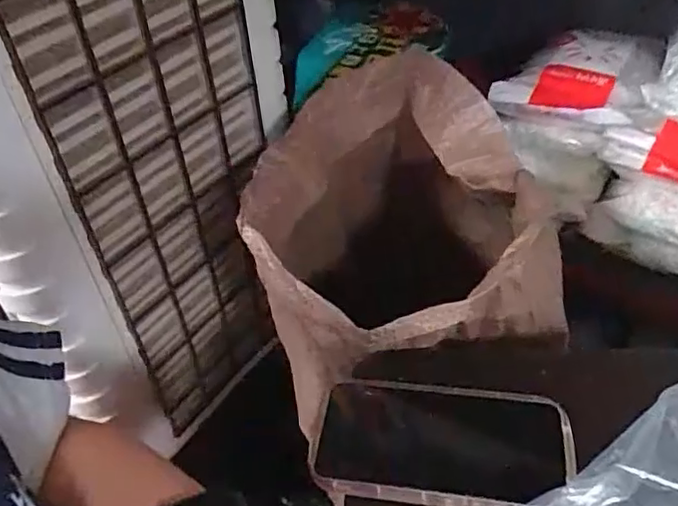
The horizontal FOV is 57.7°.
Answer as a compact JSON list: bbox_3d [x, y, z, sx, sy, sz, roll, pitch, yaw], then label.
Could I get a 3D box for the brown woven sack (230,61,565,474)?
[{"bbox_3d":[0.072,0.029,0.697,0.263,0.353,0.414,-1,43,7],"label":"brown woven sack"}]

